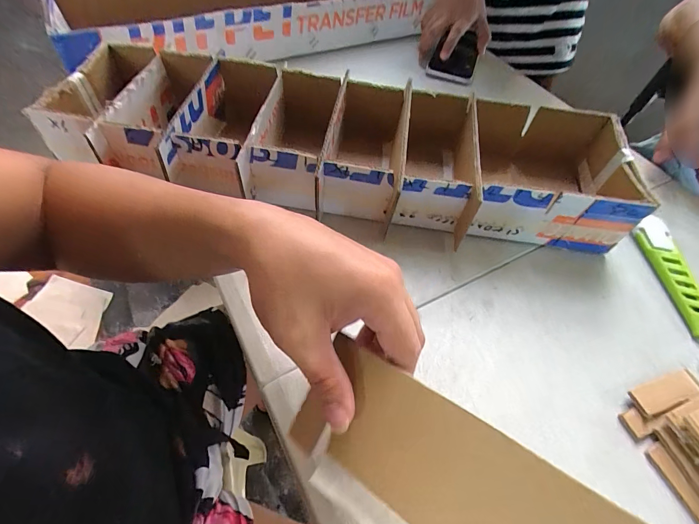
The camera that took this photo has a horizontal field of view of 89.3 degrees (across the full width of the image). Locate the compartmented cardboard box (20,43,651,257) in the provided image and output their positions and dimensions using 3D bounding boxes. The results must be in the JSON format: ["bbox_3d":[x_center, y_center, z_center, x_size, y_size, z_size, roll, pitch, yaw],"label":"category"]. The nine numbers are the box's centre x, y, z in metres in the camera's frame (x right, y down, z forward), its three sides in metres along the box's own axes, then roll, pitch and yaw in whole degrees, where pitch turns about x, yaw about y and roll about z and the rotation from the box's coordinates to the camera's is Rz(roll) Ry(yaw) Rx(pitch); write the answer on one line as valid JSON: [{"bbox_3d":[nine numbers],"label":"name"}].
[{"bbox_3d":[-0.004,-0.129,0.402,0.611,0.078,0.183,7,55,0],"label":"compartmented cardboard box"}]

